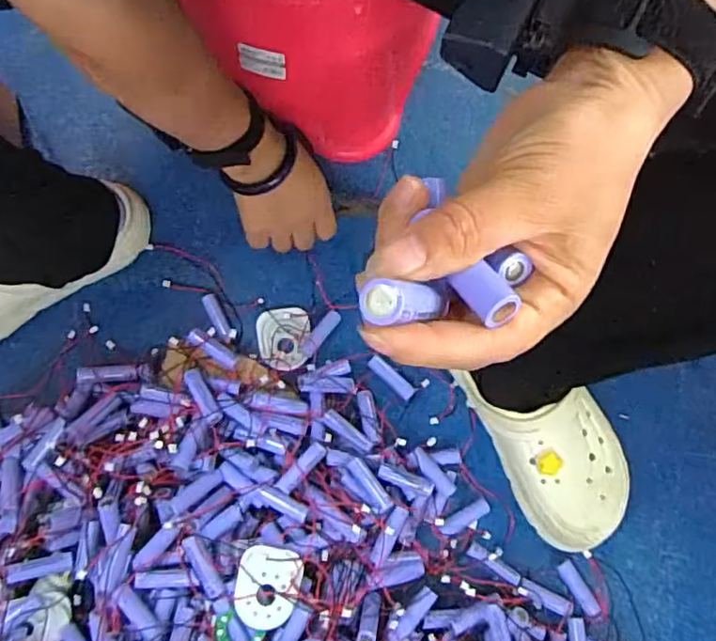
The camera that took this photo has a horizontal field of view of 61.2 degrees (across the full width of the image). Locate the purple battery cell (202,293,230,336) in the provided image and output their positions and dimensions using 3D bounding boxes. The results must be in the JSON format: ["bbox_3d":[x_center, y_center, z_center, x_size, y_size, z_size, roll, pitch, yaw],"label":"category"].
[{"bbox_3d":[-0.133,-0.005,0.567,0.014,0.011,0.044,-25,80,-7],"label":"purple battery cell"}]

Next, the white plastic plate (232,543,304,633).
[{"bbox_3d":[-0.071,0.204,0.462,0.050,0.006,0.056,12,78,1],"label":"white plastic plate"}]

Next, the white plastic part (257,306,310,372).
[{"bbox_3d":[-0.070,0.016,0.566,0.048,0.009,0.058,-7,78,-3],"label":"white plastic part"}]

